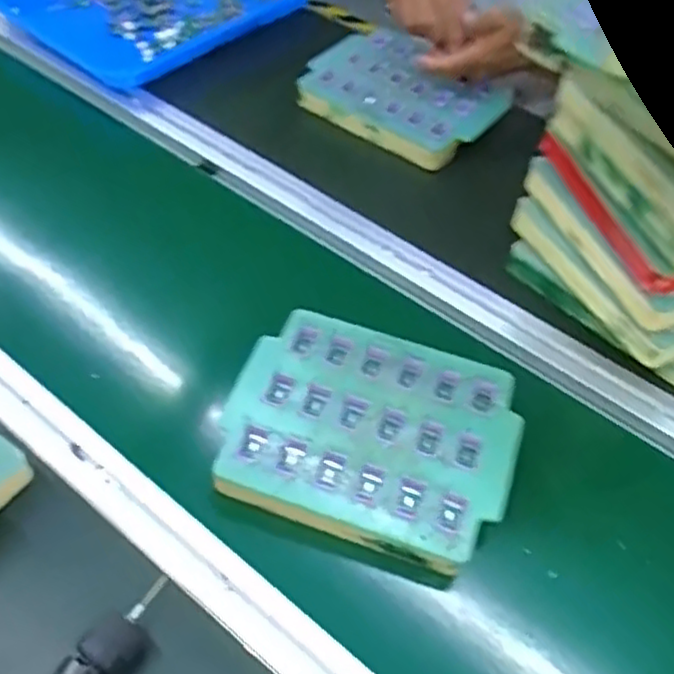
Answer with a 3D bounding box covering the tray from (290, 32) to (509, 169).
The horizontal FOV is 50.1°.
[{"bbox_3d":[0.085,-0.297,0.868,0.225,0.050,0.171,29,55,20],"label":"tray"}]

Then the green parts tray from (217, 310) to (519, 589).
[{"bbox_3d":[0.027,0.075,0.585,0.227,0.031,0.178,18,52,12],"label":"green parts tray"}]

